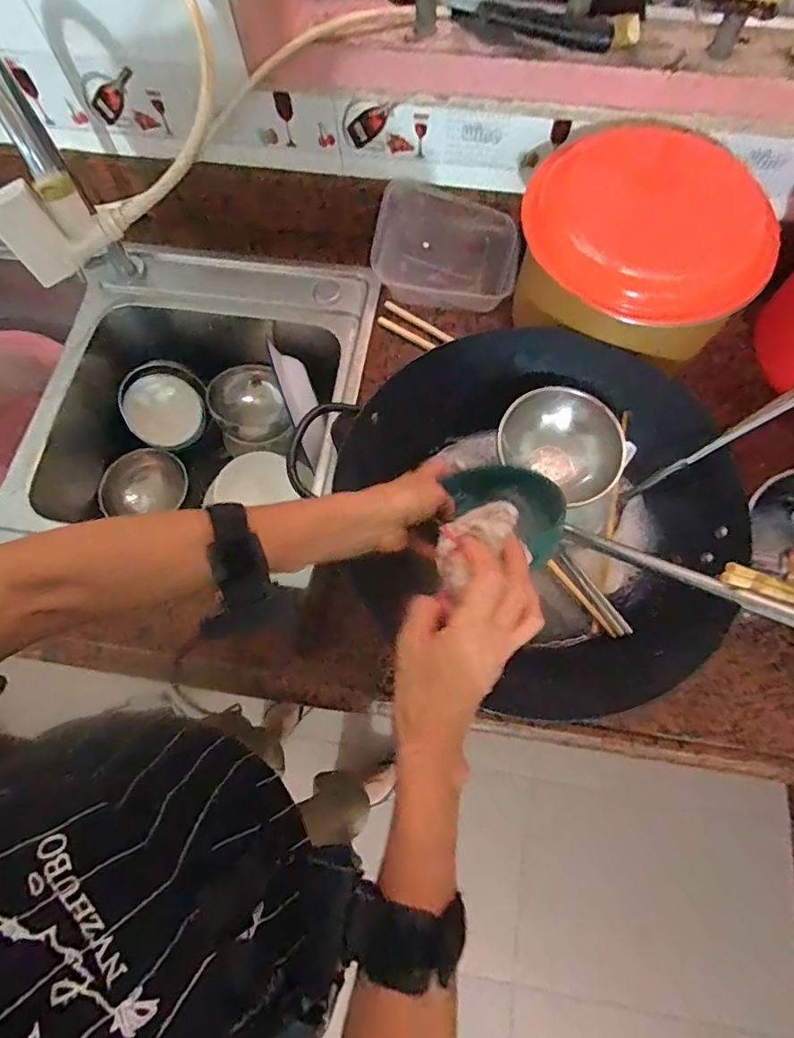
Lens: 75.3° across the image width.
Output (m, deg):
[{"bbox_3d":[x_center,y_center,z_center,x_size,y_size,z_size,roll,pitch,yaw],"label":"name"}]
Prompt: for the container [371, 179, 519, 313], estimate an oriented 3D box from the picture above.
[{"bbox_3d":[0.064,-0.324,0.616,0.181,0.052,0.133,5,103,-4],"label":"container"}]

